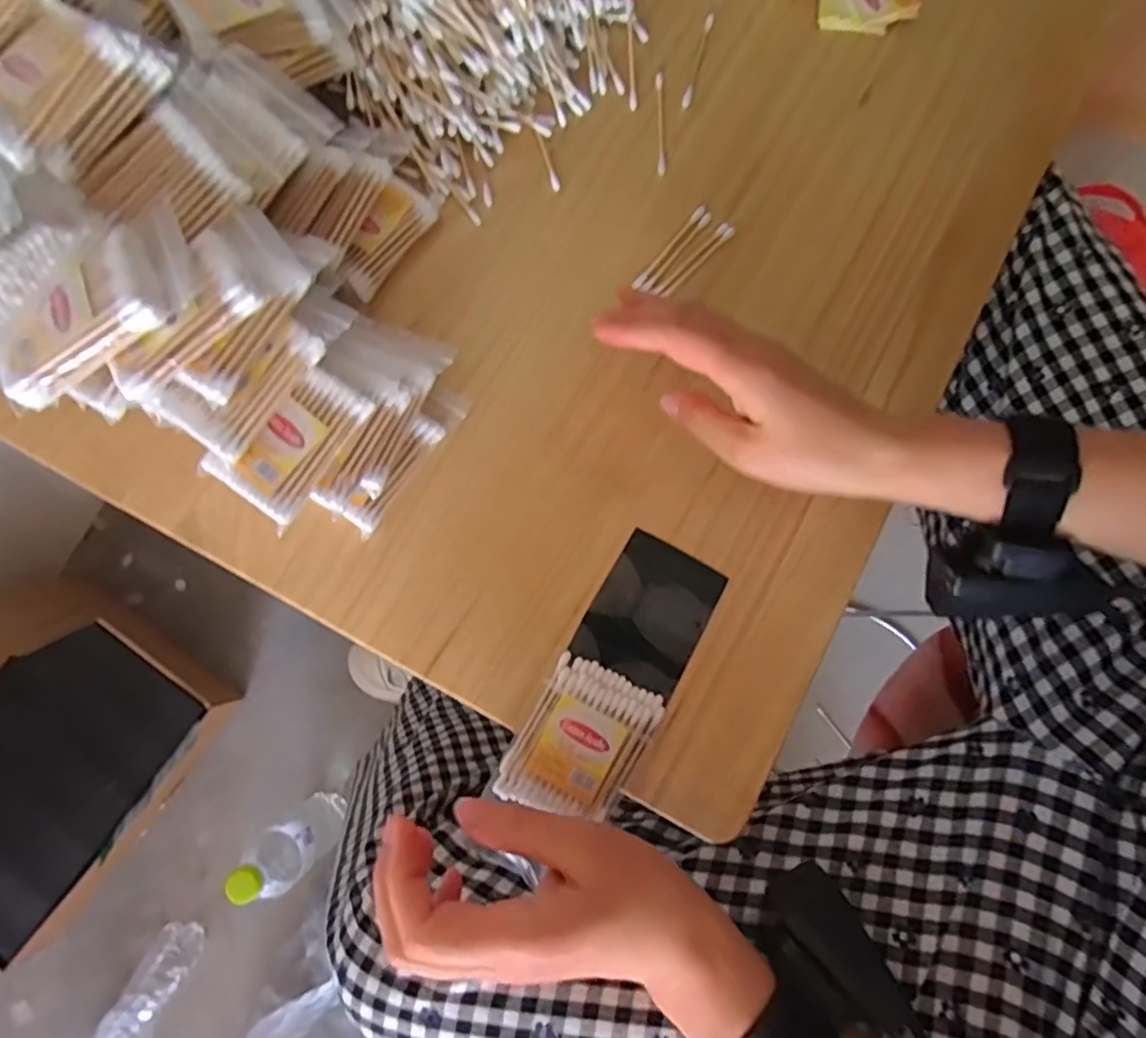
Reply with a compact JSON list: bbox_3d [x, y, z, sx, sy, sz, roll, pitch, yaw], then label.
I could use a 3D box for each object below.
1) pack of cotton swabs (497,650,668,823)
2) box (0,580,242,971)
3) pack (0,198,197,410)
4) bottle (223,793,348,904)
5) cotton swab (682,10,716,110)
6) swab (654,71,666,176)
[{"bbox_3d":[0.004,0.118,0.340,0.060,0.011,0.080,30,80,4],"label":"pack of cotton swabs"},{"bbox_3d":[-0.613,0.282,0.655,0.236,0.340,0.364,31,81,4],"label":"box"},{"bbox_3d":[-0.204,-0.093,0.272,0.093,0.019,0.054,-33,82,-7],"label":"pack"},{"bbox_3d":[-0.314,0.363,0.706,0.076,0.230,0.065,-36,83,-7],"label":"bottle"},{"bbox_3d":[0.082,-0.299,0.416,0.006,0.004,0.074,16,80,2],"label":"cotton swab"},{"bbox_3d":[0.056,-0.253,0.408,0.006,0.004,0.071,0,80,-1],"label":"swab"}]

